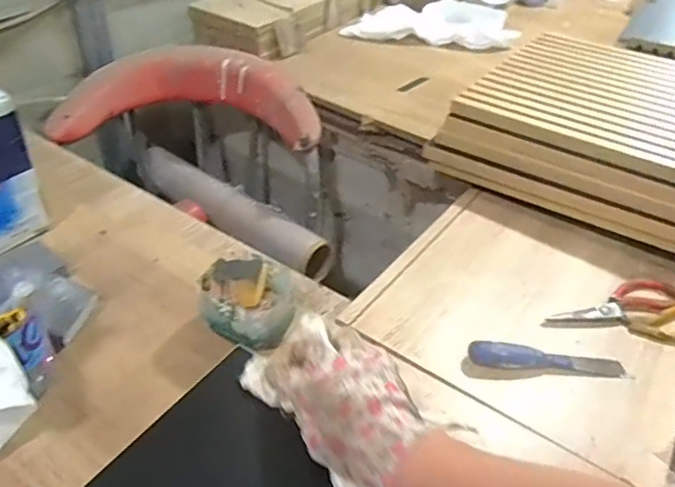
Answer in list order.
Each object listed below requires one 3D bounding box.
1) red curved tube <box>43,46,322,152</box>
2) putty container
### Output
[{"bbox_3d":[-0.269,-0.280,1.094,0.466,0.091,0.269,2,39,-5],"label":"red curved tube"},{"bbox_3d":[-0.097,0.059,0.627,0.105,0.070,0.085,1,39,-5],"label":"putty container"}]

